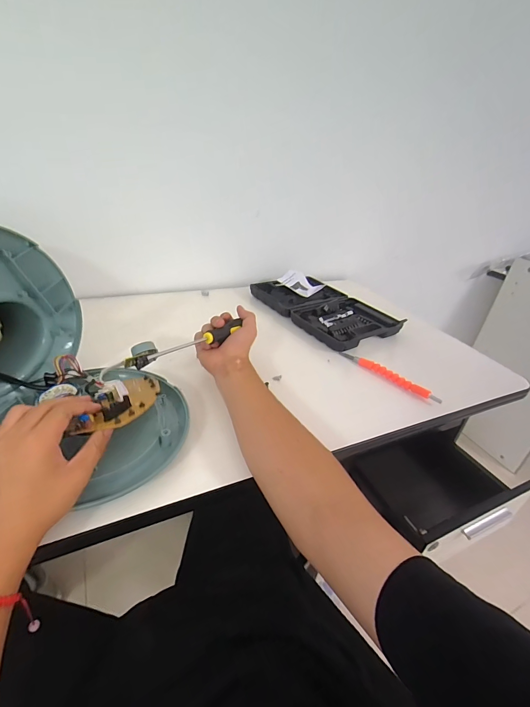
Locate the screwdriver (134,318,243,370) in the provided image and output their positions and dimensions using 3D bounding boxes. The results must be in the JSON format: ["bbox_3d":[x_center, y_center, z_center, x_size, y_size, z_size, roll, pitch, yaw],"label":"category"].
[{"bbox_3d":[-0.108,-0.015,0.516,0.188,0.023,0.024,-23,42,-38],"label":"screwdriver"}]

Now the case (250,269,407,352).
[{"bbox_3d":[0.140,-0.110,0.833,0.207,0.048,0.336,-15,37,-32],"label":"case"}]

